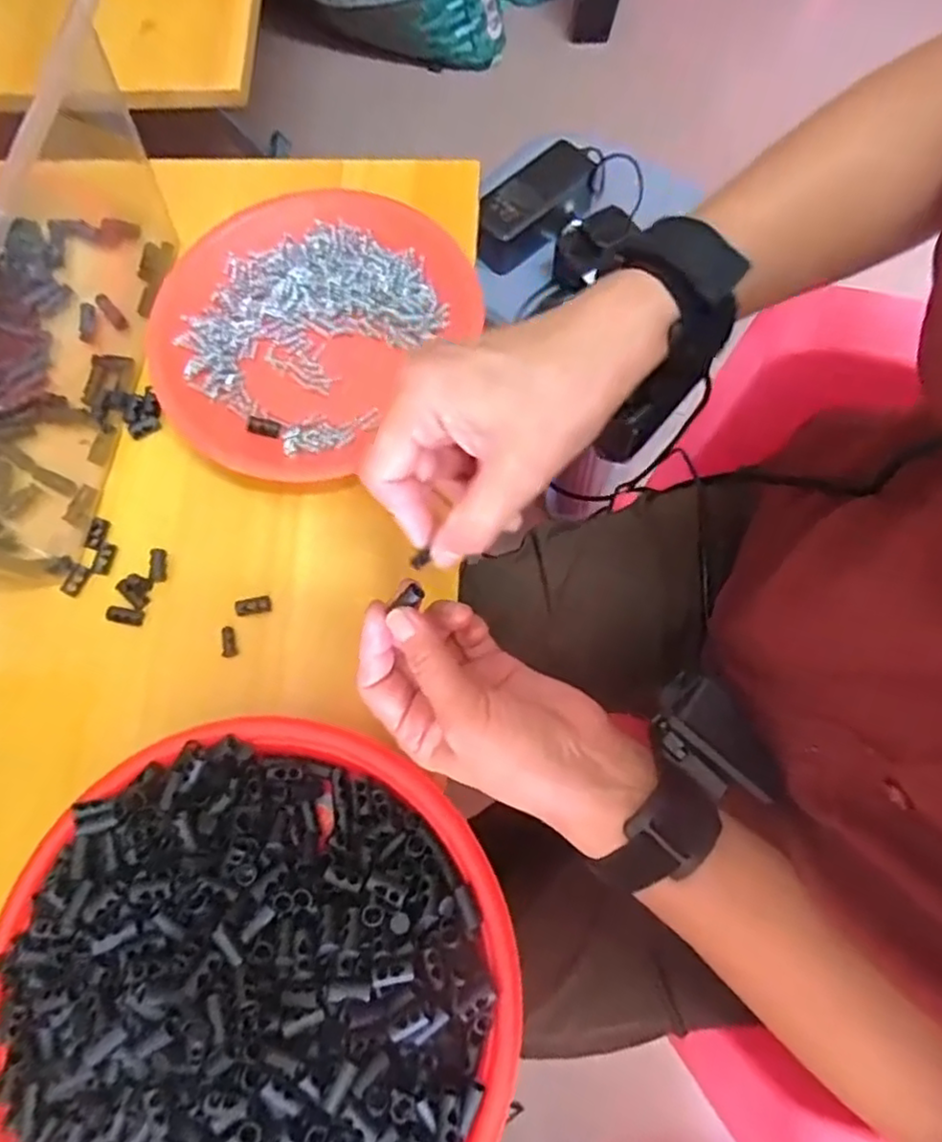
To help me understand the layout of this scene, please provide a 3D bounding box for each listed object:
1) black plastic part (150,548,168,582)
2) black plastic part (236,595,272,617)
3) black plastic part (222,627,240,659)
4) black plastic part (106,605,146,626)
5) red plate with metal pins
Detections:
[{"bbox_3d":[-0.179,-0.004,0.375,0.008,0.004,0.019,-8,74,-1],"label":"black plastic part"},{"bbox_3d":[-0.122,0.019,0.368,0.019,0.005,0.009,-8,74,-14],"label":"black plastic part"},{"bbox_3d":[-0.134,0.039,0.363,0.008,0.004,0.018,-12,74,-2],"label":"black plastic part"},{"bbox_3d":[-0.194,0.025,0.369,0.020,0.005,0.009,13,74,-10],"label":"black plastic part"},{"bbox_3d":[-0.103,-0.147,0.402,0.173,0.029,0.189,0,74,1],"label":"red plate with metal pins"}]

